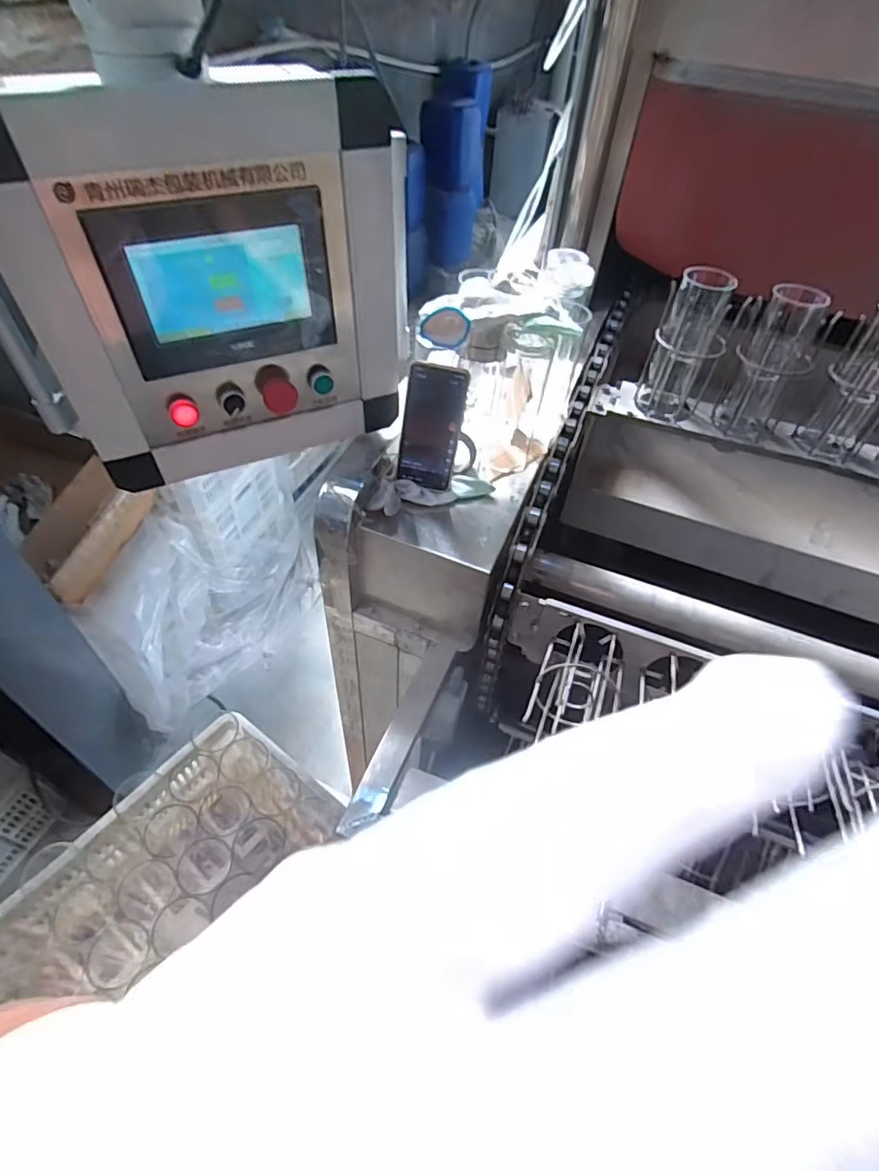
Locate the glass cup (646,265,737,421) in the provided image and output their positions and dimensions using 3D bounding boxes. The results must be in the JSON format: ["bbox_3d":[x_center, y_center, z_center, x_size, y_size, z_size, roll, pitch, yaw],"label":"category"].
[{"bbox_3d":[0.343,-0.332,0.774,0.071,0.181,0.066,23,53,12],"label":"glass cup"}]

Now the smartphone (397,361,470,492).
[{"bbox_3d":[-0.010,-0.204,0.721,0.076,0.157,0.012,10,31,-2],"label":"smartphone"}]

